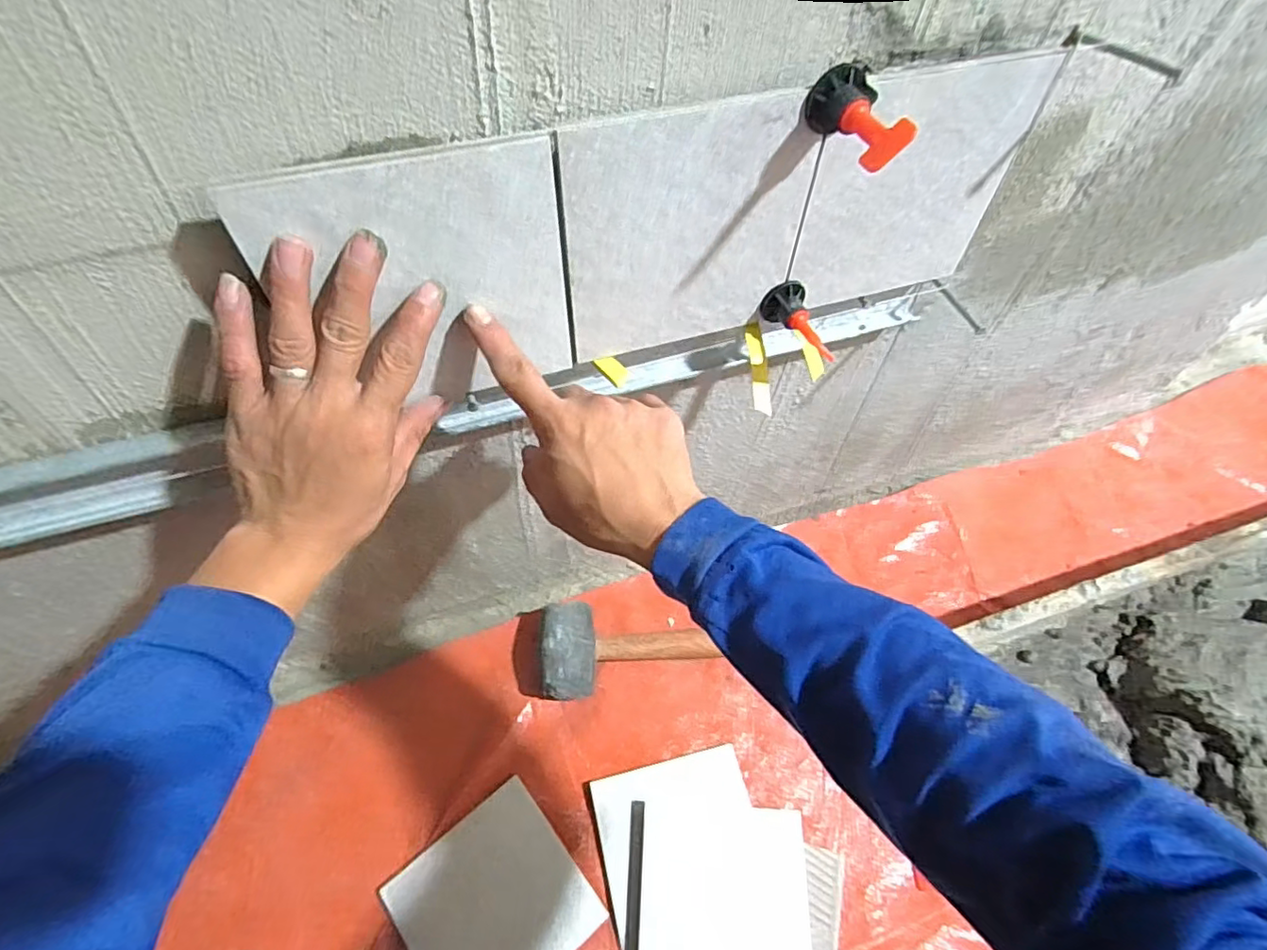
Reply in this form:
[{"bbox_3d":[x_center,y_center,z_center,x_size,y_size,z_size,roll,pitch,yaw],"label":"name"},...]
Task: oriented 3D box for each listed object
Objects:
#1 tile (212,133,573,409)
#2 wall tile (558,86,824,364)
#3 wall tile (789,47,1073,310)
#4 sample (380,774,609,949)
[{"bbox_3d":[-0.107,-0.097,0.320,0.145,0.141,0.011,-18,59,-13],"label":"tile"},{"bbox_3d":[0.033,-0.138,0.351,0.145,0.143,0.007,-16,58,-12],"label":"wall tile"},{"bbox_3d":[0.176,-0.178,0.381,0.148,0.144,0.016,-19,59,-13],"label":"wall tile"},{"bbox_3d":[-0.127,0.387,0.540,0.147,0.007,0.149,-35,64,-22],"label":"sample"}]

